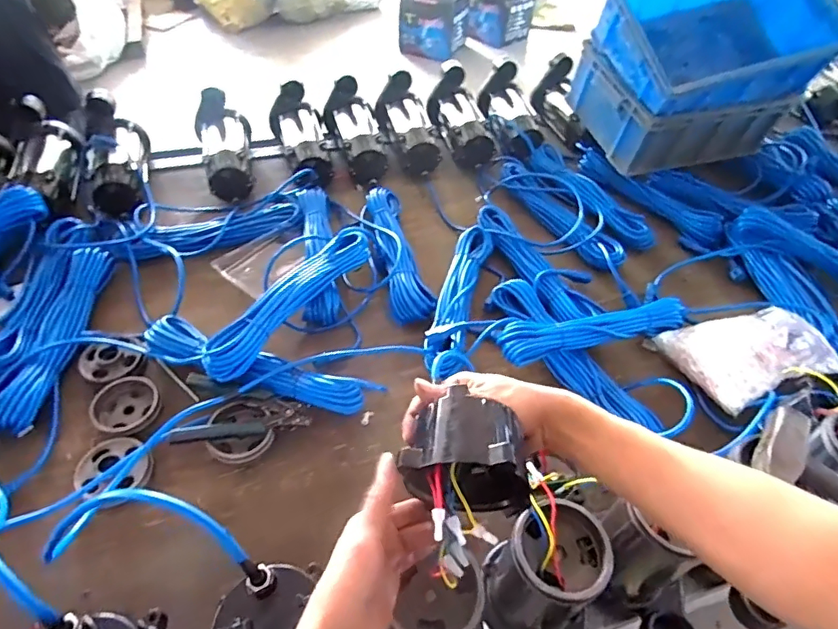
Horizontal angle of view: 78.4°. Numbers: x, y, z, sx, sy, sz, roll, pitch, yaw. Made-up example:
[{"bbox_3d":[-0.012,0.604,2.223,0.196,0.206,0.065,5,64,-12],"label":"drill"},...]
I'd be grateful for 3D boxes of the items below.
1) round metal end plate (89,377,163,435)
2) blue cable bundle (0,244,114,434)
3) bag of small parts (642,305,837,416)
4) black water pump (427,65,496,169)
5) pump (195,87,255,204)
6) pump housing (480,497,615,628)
[{"bbox_3d":[-0.419,0.130,0.738,0.087,0.030,0.099,-25,55,-23],"label":"round metal end plate"},{"bbox_3d":[-0.589,0.018,0.799,0.116,0.030,0.337,-2,49,-5],"label":"blue cable bundle"},{"bbox_3d":[0.521,0.060,0.814,0.229,0.068,0.166,-13,51,-14],"label":"bag of small parts"},{"bbox_3d":[0.105,-0.472,1.237,0.120,0.122,0.256,-12,51,-13],"label":"black water pump"},{"bbox_3d":[-0.416,-0.368,1.101,0.108,0.085,0.271,-13,66,-13],"label":"pump"},{"bbox_3d":[0.134,0.292,0.514,0.097,0.171,0.160,-9,50,-11],"label":"pump housing"}]

